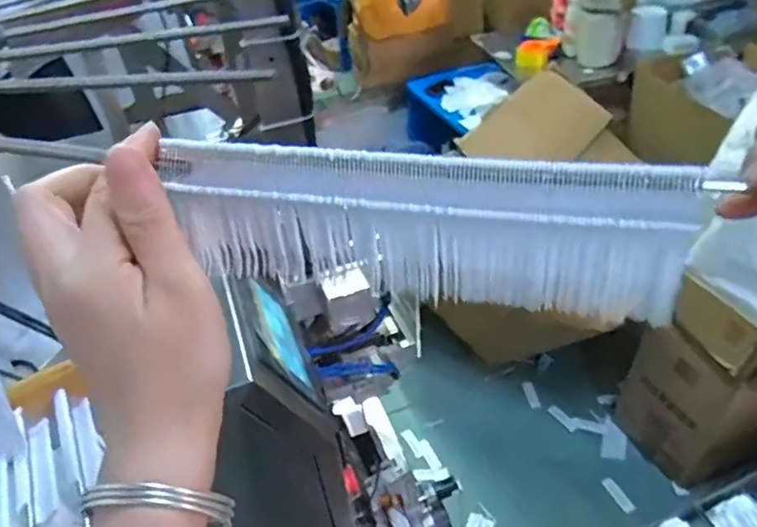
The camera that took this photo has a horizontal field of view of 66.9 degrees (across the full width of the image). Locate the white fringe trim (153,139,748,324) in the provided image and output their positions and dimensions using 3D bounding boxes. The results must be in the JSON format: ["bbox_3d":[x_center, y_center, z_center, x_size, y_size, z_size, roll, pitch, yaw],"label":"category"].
[{"bbox_3d":[0.012,-0.013,0.247,0.221,0.074,0.013,6,40,15],"label":"white fringe trim"}]

